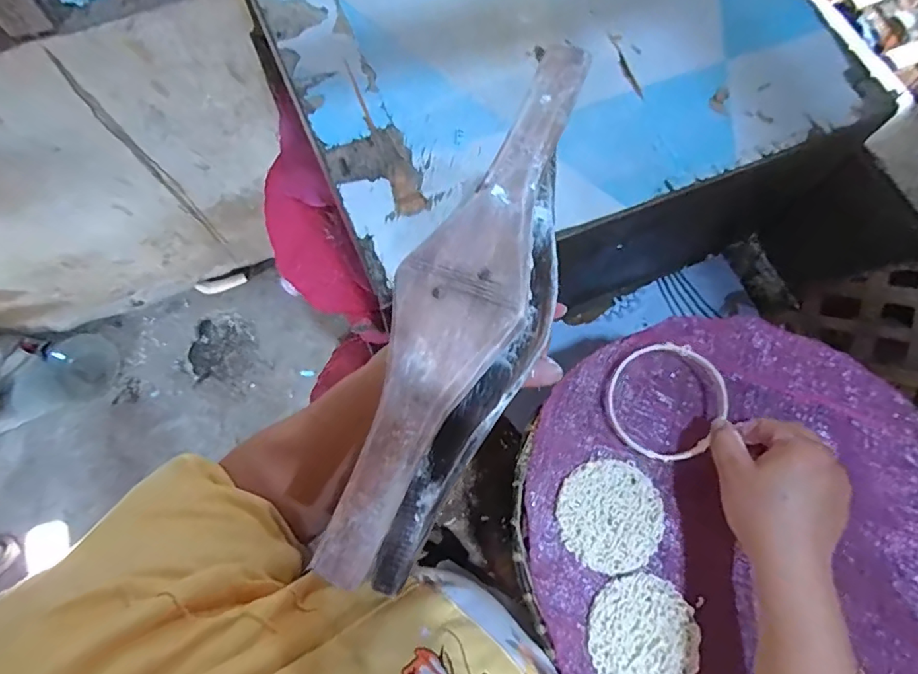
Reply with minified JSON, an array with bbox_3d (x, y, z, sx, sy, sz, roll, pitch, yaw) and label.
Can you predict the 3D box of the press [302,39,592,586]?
[{"bbox_3d":[0.007,-0.014,0.240,0.065,0.043,0.255,21,82,6],"label":"press"}]

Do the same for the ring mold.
[{"bbox_3d":[0.161,0.050,0.403,0.084,0.015,0.089,-1,82,10],"label":"ring mold"}]

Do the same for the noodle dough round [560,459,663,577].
[{"bbox_3d":[0.115,0.133,0.386,0.078,0.004,0.078,0,72,-1],"label":"noodle dough round"}]

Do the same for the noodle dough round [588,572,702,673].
[{"bbox_3d":[0.131,0.210,0.361,0.076,0.004,0.076,0,72,-1],"label":"noodle dough round"}]

